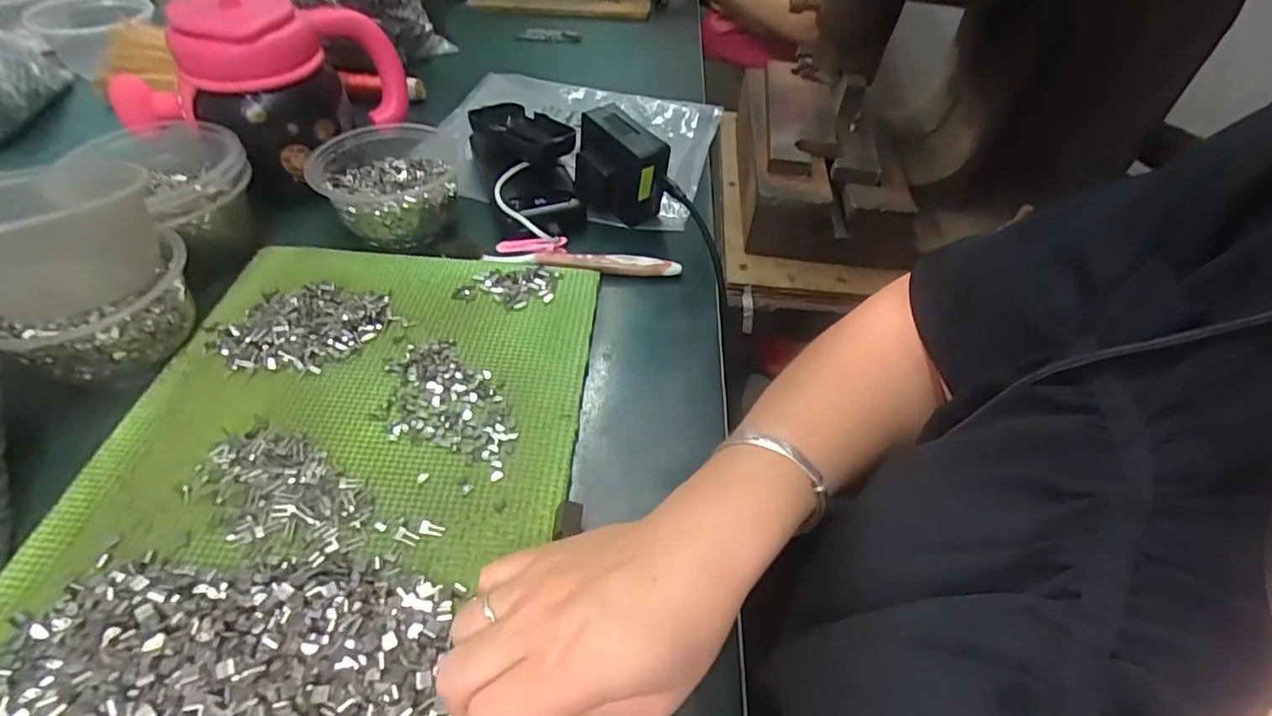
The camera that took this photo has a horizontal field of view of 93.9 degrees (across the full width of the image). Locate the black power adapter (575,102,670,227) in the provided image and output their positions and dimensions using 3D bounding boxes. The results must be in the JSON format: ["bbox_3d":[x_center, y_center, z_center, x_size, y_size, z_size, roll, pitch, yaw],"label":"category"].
[{"bbox_3d":[-0.014,-0.159,0.496,0.050,0.071,0.079,-28,56,-28],"label":"black power adapter"}]

